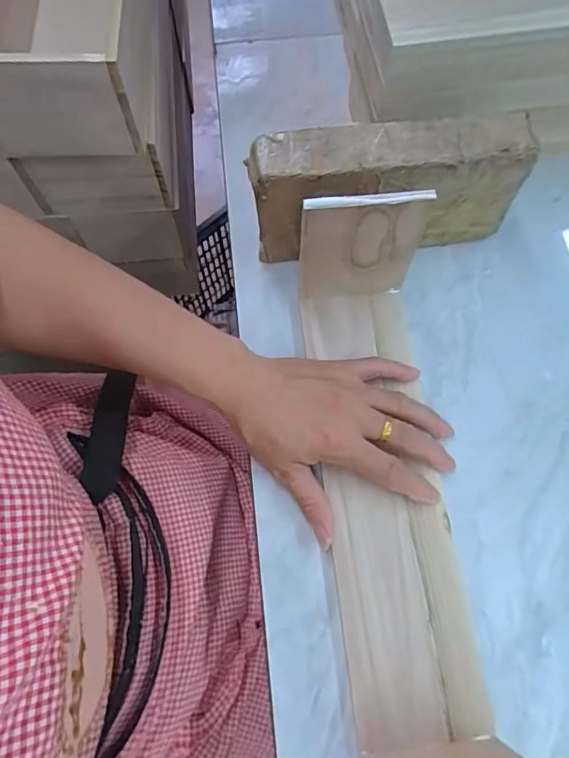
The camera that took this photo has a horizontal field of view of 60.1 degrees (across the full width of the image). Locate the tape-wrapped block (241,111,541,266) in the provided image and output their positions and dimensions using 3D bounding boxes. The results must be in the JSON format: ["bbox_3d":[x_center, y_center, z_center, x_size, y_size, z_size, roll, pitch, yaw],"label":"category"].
[{"bbox_3d":[0.078,-0.150,0.402,0.212,0.109,0.051,-6,70,-4],"label":"tape-wrapped block"}]

